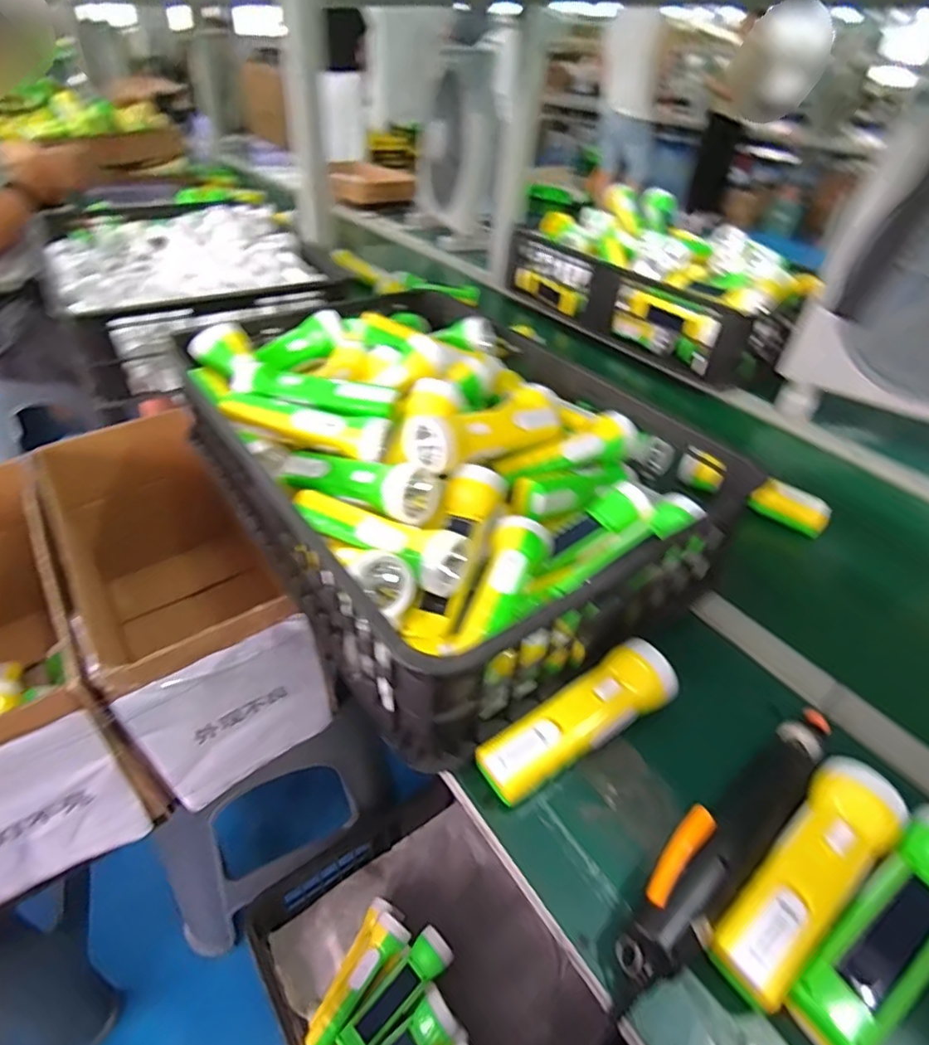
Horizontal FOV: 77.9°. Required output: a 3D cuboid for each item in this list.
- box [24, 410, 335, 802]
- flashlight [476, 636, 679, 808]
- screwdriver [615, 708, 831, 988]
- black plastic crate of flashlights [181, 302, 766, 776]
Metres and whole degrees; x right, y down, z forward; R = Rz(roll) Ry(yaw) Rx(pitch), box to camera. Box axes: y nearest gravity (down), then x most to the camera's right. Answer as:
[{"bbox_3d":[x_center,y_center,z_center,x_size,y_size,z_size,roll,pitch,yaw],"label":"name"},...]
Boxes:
[{"bbox_3d":[-0.362,0.080,0.744,0.234,0.269,0.448,-27,48,-31],"label":"box"},{"bbox_3d":[0.089,0.157,0.453,0.173,0.050,0.049,-20,45,-26],"label":"flashlight"},{"bbox_3d":[0.192,0.209,0.402,0.256,0.041,0.047,-29,50,-33],"label":"screwdriver"},{"bbox_3d":[-0.007,-0.077,0.631,0.415,0.145,0.523,-23,46,-28],"label":"black plastic crate of flashlights"}]

